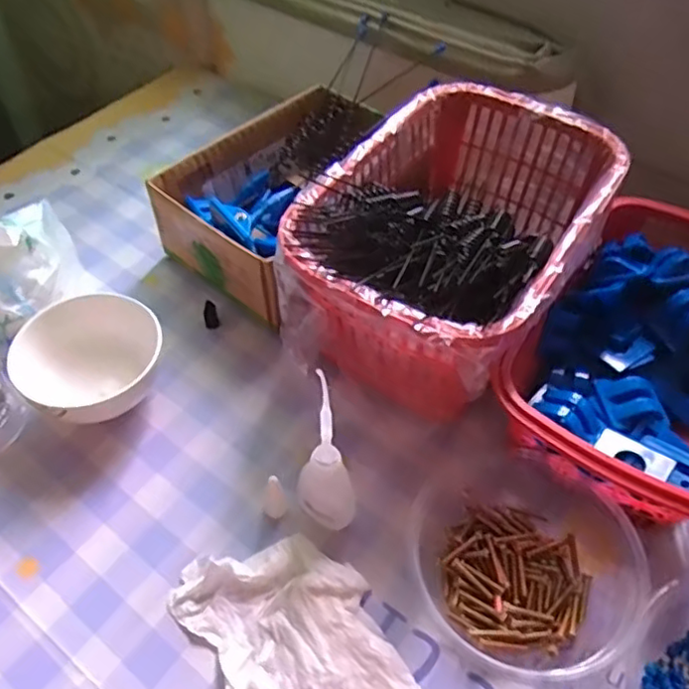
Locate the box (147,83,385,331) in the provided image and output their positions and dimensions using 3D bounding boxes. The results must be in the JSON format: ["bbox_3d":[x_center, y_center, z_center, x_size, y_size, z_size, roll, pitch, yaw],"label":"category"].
[{"bbox_3d":[-0.044,-0.108,0.482,0.127,0.071,0.196,32,58,21],"label":"box"}]

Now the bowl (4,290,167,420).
[{"bbox_3d":[-0.157,0.015,0.401,0.085,0.051,0.078,1,52,-1],"label":"bowl"}]

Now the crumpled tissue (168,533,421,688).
[{"bbox_3d":[-0.021,0.151,0.319,0.081,0.013,0.138,-33,59,-24],"label":"crumpled tissue"}]

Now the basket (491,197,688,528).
[{"bbox_3d":[0.190,0.015,0.390,0.139,0.072,0.206,30,57,20],"label":"basket"}]

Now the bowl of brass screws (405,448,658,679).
[{"bbox_3d":[0.096,0.112,0.335,0.113,0.039,0.120,-34,60,-24],"label":"bowl of brass screws"}]

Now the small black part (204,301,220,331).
[{"bbox_3d":[-0.096,-0.021,0.455,0.010,0.025,0.008,-14,53,-10],"label":"small black part"}]

